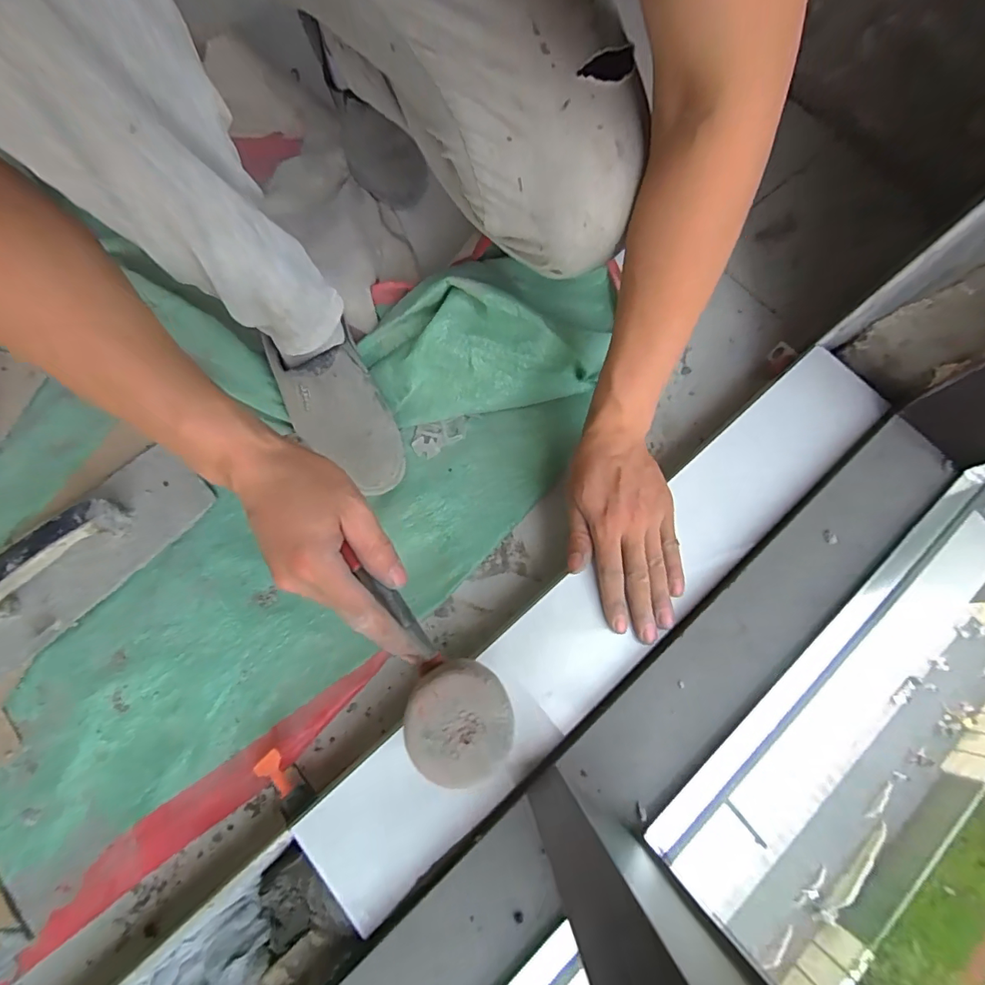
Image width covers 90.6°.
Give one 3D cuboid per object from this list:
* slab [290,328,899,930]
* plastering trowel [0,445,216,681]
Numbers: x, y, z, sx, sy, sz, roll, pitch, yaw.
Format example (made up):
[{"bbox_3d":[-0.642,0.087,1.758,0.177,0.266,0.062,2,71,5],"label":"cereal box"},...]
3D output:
[{"bbox_3d":[0.127,0.097,0.472,0.705,0.020,0.098,-40,79,-11],"label":"slab"},{"bbox_3d":[-0.450,0.062,0.500,0.287,0.060,0.115,-43,80,-13],"label":"plastering trowel"}]

